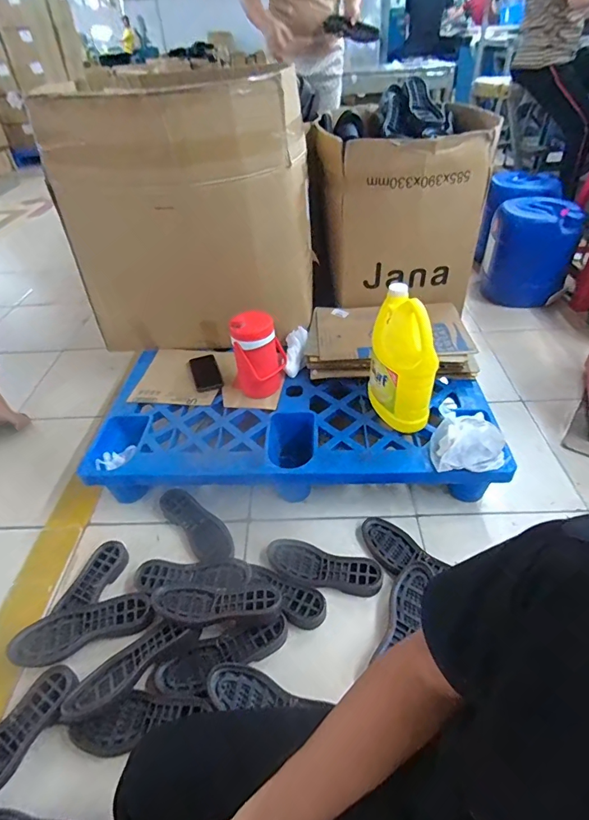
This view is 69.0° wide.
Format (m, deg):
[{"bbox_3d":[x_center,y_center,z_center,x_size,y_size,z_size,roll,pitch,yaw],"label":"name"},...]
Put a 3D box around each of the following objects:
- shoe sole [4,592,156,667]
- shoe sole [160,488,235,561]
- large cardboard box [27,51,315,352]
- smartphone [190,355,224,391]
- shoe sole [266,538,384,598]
[{"bbox_3d":[-0.410,0.421,0.842,0.249,0.039,0.095,-19,43,-17],"label":"shoe sole"},{"bbox_3d":[-0.230,0.271,1.025,0.093,0.032,0.261,-31,48,-28],"label":"shoe sole"},{"bbox_3d":[-0.268,-0.556,1.234,0.625,0.619,0.511,2,42,7],"label":"large cardboard box"},{"bbox_3d":[-0.263,-0.108,1.271,0.078,0.012,0.162,-15,42,-12],"label":"smartphone"},{"bbox_3d":[0.059,0.336,0.922,0.252,0.022,0.097,13,44,18],"label":"shoe sole"}]

